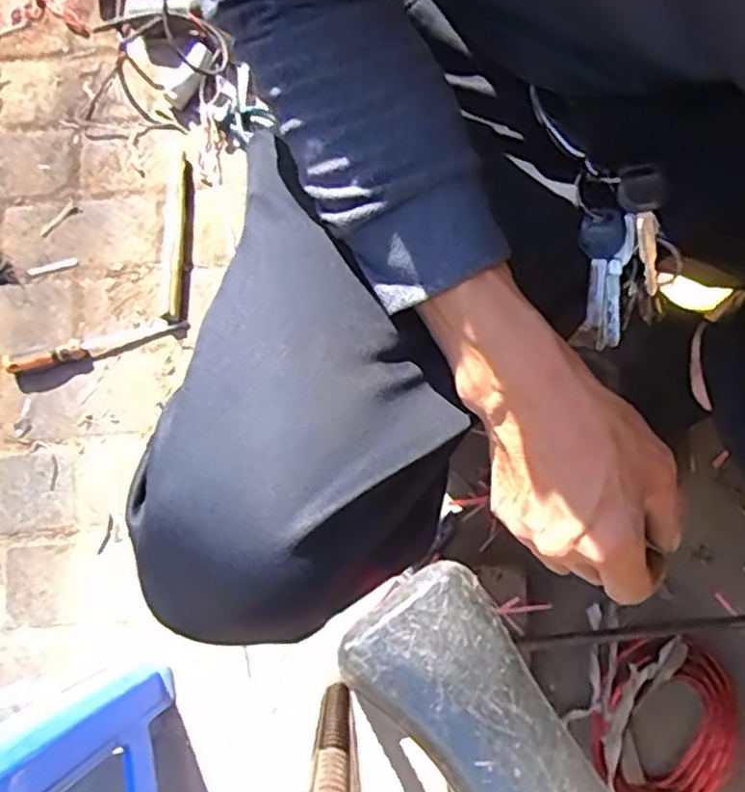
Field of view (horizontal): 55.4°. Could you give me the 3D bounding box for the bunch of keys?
[{"bbox_3d":[0.145,-0.080,0.409,0.053,0.018,0.099,-3,103,-1],"label":"bunch of keys"}]

